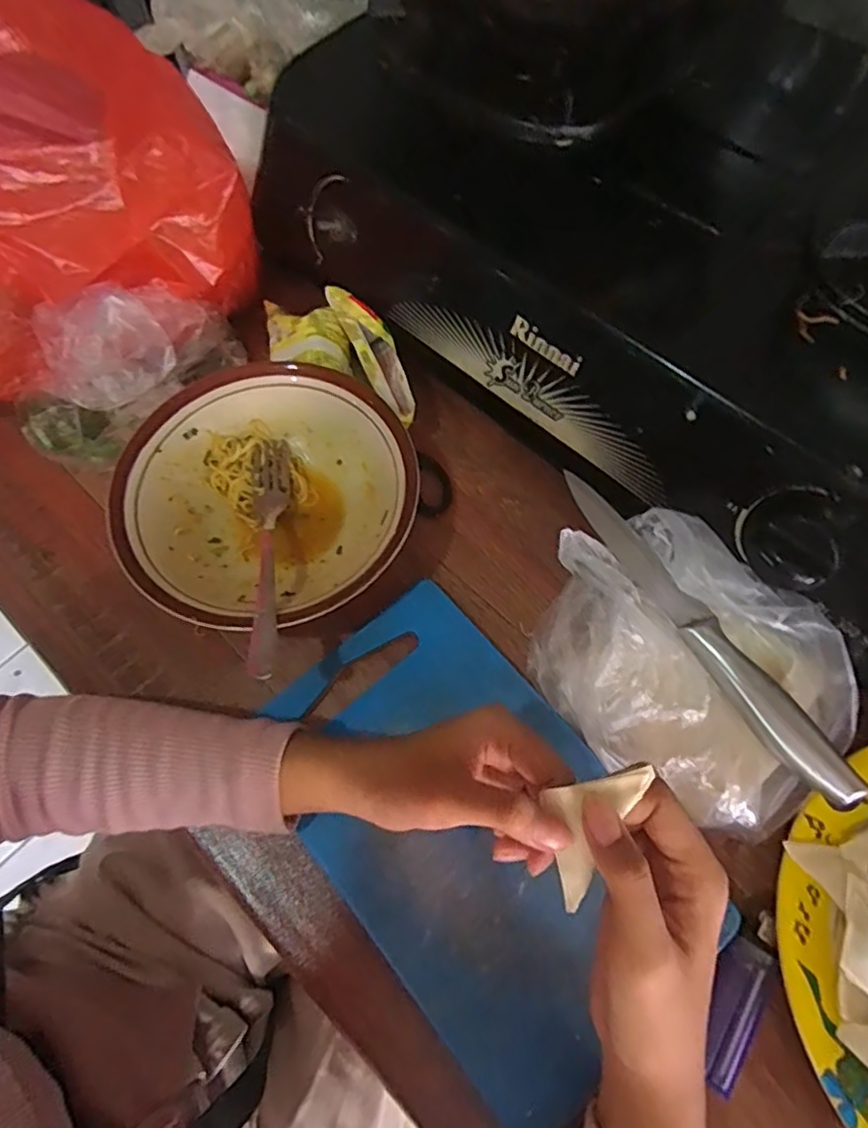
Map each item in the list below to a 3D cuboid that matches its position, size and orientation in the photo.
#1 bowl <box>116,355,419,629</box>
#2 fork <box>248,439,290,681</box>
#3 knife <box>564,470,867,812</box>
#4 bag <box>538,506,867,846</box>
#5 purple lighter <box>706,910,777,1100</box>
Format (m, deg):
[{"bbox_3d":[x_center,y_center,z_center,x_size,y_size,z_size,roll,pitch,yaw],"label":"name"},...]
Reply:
[{"bbox_3d":[-0.097,-0.039,0.374,0.167,0.050,0.171,-1,67,3],"label":"bowl"},{"bbox_3d":[-0.097,-0.011,0.355,0.023,0.024,0.174,-11,47,-1],"label":"fork"},{"bbox_3d":[0.144,0.033,0.333,0.022,0.016,0.219,-31,69,-10],"label":"knife"},{"bbox_3d":[0.130,0.054,0.318,0.128,0.048,0.174,-36,70,-12],"label":"bag"},{"bbox_3d":[0.145,0.207,0.288,0.020,0.008,0.077,27,71,14],"label":"purple lighter"}]

